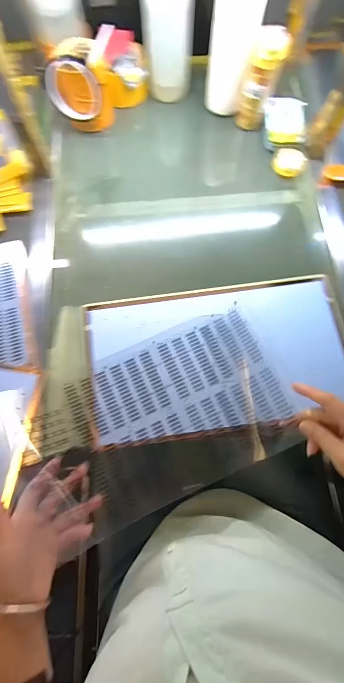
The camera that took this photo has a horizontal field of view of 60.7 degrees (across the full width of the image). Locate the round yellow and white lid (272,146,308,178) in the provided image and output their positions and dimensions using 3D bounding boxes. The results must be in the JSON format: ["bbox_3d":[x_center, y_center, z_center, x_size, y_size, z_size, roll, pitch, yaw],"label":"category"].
[{"bbox_3d":[0.219,-0.334,0.543,0.051,0.028,0.053,0,76,-1],"label":"round yellow and white lid"}]

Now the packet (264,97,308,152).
[{"bbox_3d":[0.214,-0.416,0.551,0.074,0.022,0.107,3,74,0],"label":"packet"}]

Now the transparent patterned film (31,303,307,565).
[{"bbox_3d":[-0.012,0.100,0.407,0.326,0.043,0.219,-24,78,-7],"label":"transparent patterned film"}]

